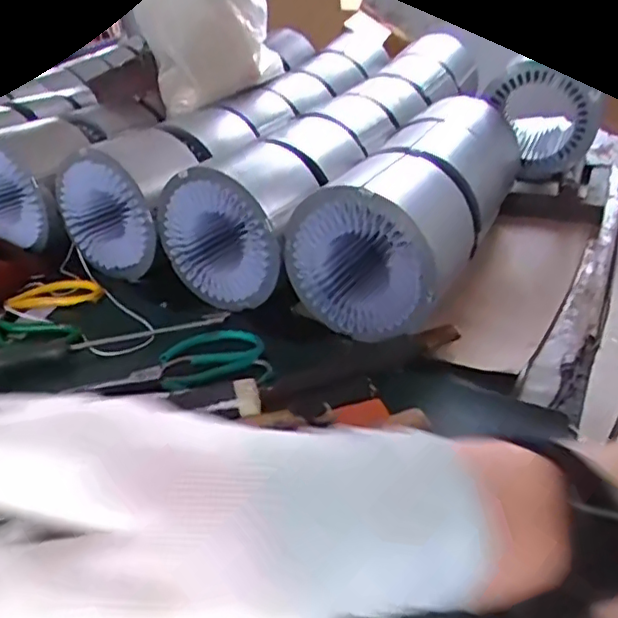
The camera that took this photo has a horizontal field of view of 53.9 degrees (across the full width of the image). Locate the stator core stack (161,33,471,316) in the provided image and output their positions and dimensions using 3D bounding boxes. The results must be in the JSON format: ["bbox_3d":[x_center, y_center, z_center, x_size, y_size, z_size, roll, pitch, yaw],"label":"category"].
[{"bbox_3d":[0.062,-0.244,0.893,0.176,0.137,0.701,14,37,22],"label":"stator core stack"}]

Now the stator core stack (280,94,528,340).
[{"bbox_3d":[0.124,-0.114,0.684,0.157,0.149,0.328,18,38,26],"label":"stator core stack"}]

